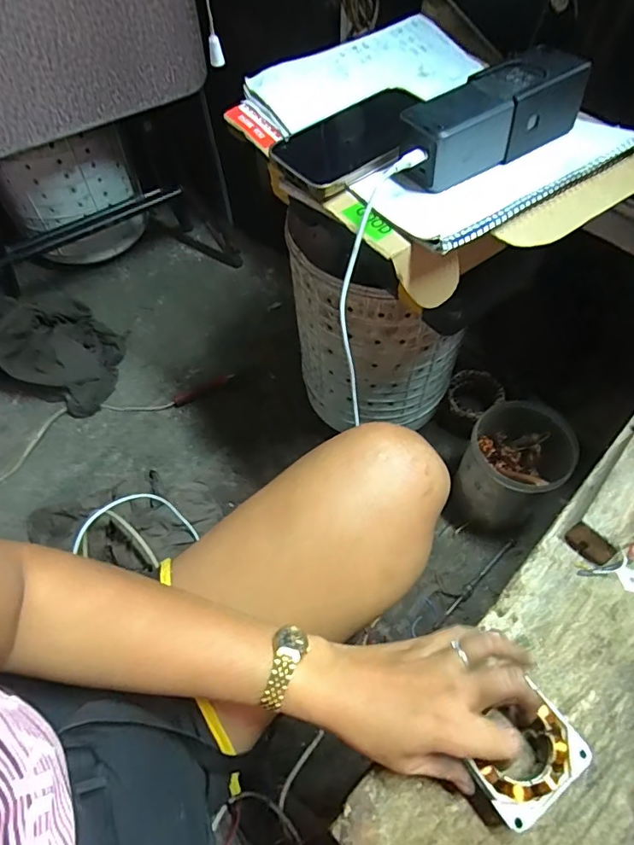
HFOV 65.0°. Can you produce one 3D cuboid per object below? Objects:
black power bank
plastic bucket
[{"bbox_3d":[0.140,-0.256,0.417,0.177,0.056,0.059,-27,62,-14],"label":"black power bank"},{"bbox_3d":[0.284,0.073,0.756,0.125,0.166,0.149,13,60,9],"label":"plastic bucket"}]

